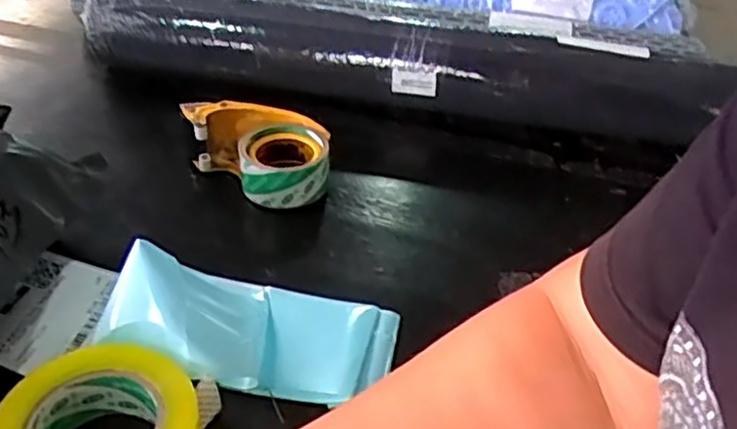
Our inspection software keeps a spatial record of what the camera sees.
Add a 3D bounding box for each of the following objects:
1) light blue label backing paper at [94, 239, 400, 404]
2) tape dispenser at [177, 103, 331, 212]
[{"bbox_3d":[-0.081,0.067,0.529,0.209,0.072,0.128,2,38,-4],"label":"light blue label backing paper"},{"bbox_3d":[-0.106,-0.067,0.706,0.148,0.055,0.093,29,44,27],"label":"tape dispenser"}]

